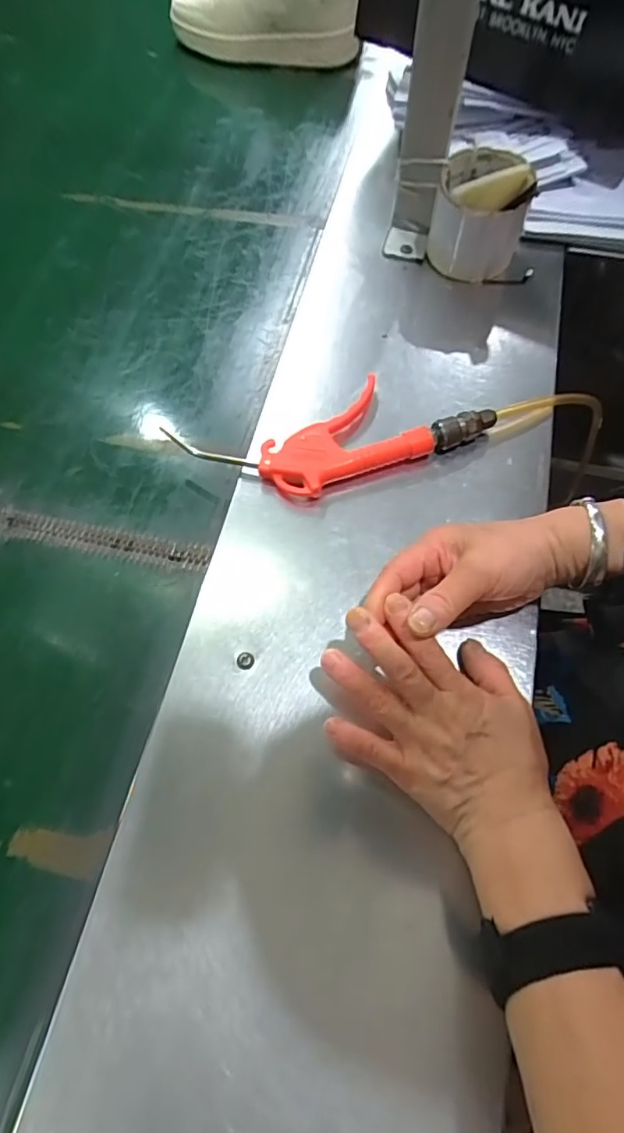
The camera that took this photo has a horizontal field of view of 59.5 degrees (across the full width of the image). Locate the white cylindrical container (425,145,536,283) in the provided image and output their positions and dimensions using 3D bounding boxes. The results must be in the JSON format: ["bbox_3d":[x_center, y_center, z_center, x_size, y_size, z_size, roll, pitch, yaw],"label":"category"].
[{"bbox_3d":[0.151,-0.318,0.498,0.081,0.082,0.075,0,67,1],"label":"white cylindrical container"}]

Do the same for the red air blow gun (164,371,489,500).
[{"bbox_3d":[0.019,-0.102,0.430,0.230,0.022,0.079,-21,68,-8],"label":"red air blow gun"}]

